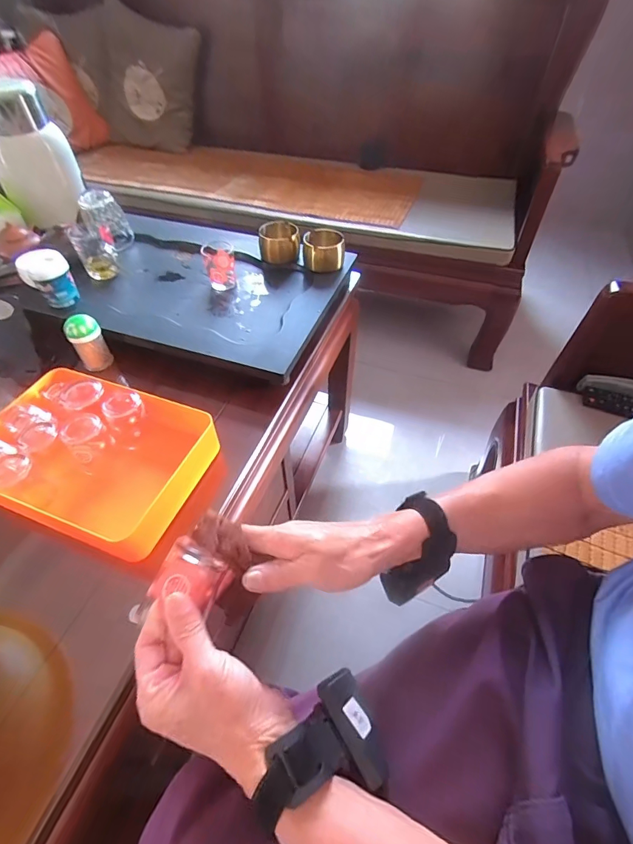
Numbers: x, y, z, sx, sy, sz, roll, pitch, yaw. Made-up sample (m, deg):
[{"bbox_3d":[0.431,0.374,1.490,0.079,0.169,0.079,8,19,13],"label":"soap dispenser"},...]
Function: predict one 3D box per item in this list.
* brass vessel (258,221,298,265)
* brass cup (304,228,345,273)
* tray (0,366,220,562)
[{"bbox_3d":[-0.072,-0.348,0.787,0.077,0.053,0.064,-5,51,-5],"label":"brass vessel"},{"bbox_3d":[0.014,-0.325,0.768,0.074,0.052,0.062,-5,51,-5],"label":"brass cup"},{"bbox_3d":[-0.289,0.047,0.536,0.274,0.088,0.196,15,52,12],"label":"tray"}]

